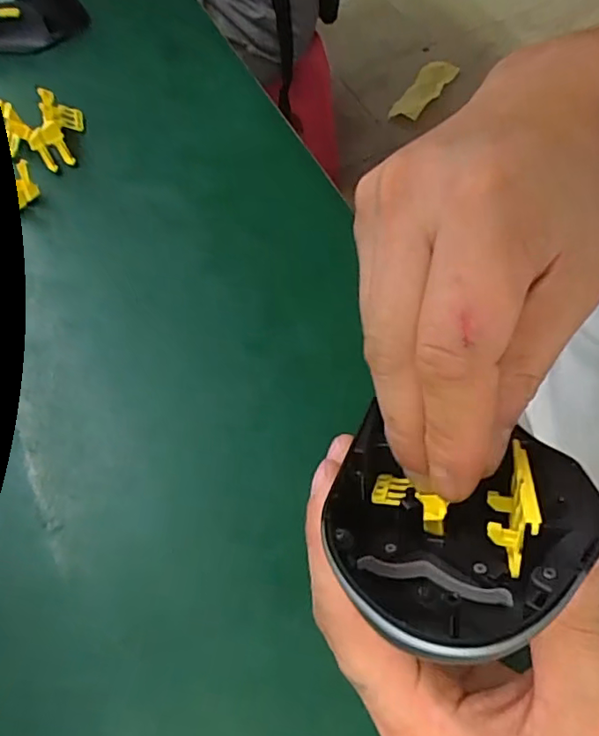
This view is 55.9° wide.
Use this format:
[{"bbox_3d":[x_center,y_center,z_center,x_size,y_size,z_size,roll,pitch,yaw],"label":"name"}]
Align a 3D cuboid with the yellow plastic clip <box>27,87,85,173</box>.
[{"bbox_3d":[-0.178,-0.173,0.408,0.027,0.031,0.056,0,63,-1],"label":"yellow plastic clip"}]

